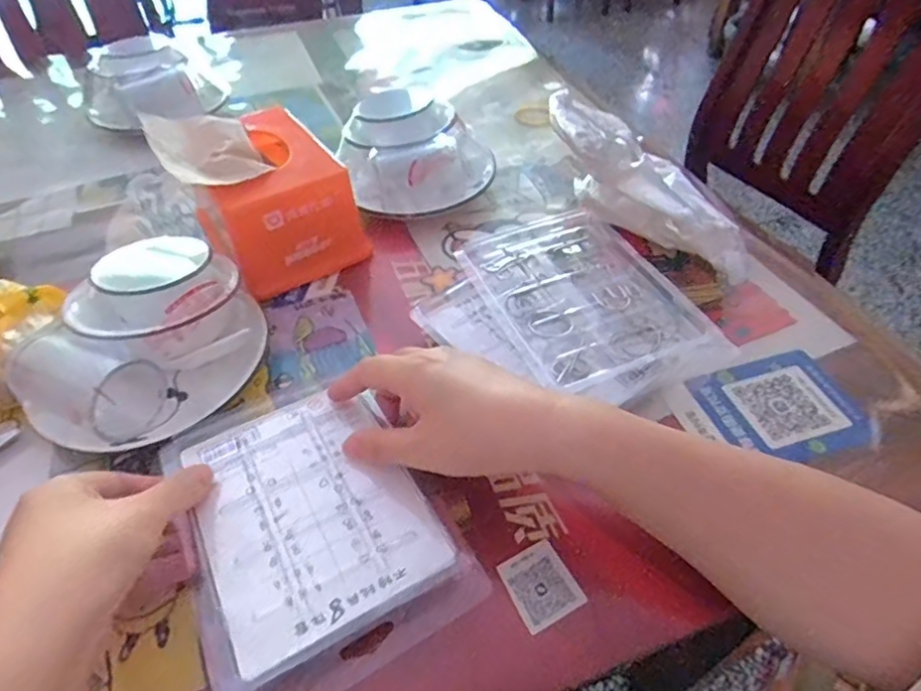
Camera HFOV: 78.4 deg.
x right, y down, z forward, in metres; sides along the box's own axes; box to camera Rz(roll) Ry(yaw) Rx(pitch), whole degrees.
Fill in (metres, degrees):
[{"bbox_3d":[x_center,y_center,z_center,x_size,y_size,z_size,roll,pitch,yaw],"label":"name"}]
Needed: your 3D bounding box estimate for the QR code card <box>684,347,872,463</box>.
[{"bbox_3d":[0.218,0.041,0.385,0.102,0.006,0.080,-14,48,-11],"label":"QR code card"}]

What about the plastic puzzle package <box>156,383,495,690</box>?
[{"bbox_3d":[-0.085,0.093,0.317,0.126,0.020,0.178,-25,51,-20],"label":"plastic puzzle package"}]

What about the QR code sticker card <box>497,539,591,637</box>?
[{"bbox_3d":[0.044,0.129,0.305,0.034,0.004,0.040,-20,50,-17],"label":"QR code sticker card"}]

